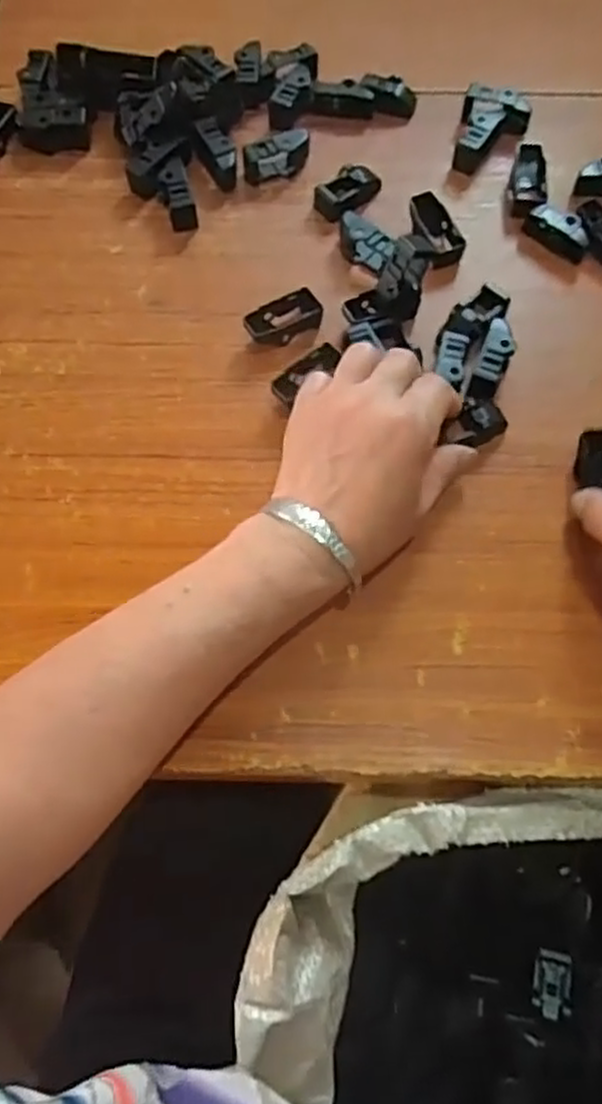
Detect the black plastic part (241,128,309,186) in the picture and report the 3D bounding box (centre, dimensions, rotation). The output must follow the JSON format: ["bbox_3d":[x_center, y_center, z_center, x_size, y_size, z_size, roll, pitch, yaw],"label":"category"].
[{"bbox_3d":[-0.016,-0.280,0.535,0.049,0.021,0.019,-29,71,-11],"label":"black plastic part"}]

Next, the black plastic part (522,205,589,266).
[{"bbox_3d":[0.174,-0.216,0.510,0.046,0.019,0.019,38,73,14],"label":"black plastic part"}]

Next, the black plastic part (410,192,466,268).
[{"bbox_3d":[0.091,-0.218,0.511,0.023,0.011,0.052,-25,84,-10],"label":"black plastic part"}]

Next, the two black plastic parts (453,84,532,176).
[{"bbox_3d":[0.141,-0.312,0.549,0.047,0.021,0.074,12,68,5],"label":"two black plastic parts"}]

